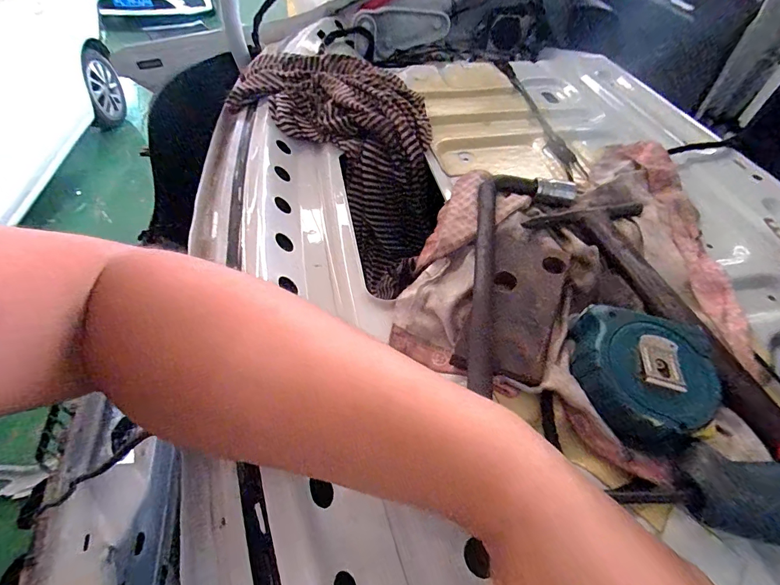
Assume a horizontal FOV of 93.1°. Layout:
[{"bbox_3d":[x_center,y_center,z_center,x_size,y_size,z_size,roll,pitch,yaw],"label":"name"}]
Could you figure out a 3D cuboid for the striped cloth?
[{"bbox_3d":[-0.063,-0.189,0.516,0.338,0.190,0.164,36,58,23],"label":"striped cloth"}]

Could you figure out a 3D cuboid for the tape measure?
[{"bbox_3d":[0.159,0.054,0.235,0.084,0.038,0.086,6,52,1],"label":"tape measure"}]

